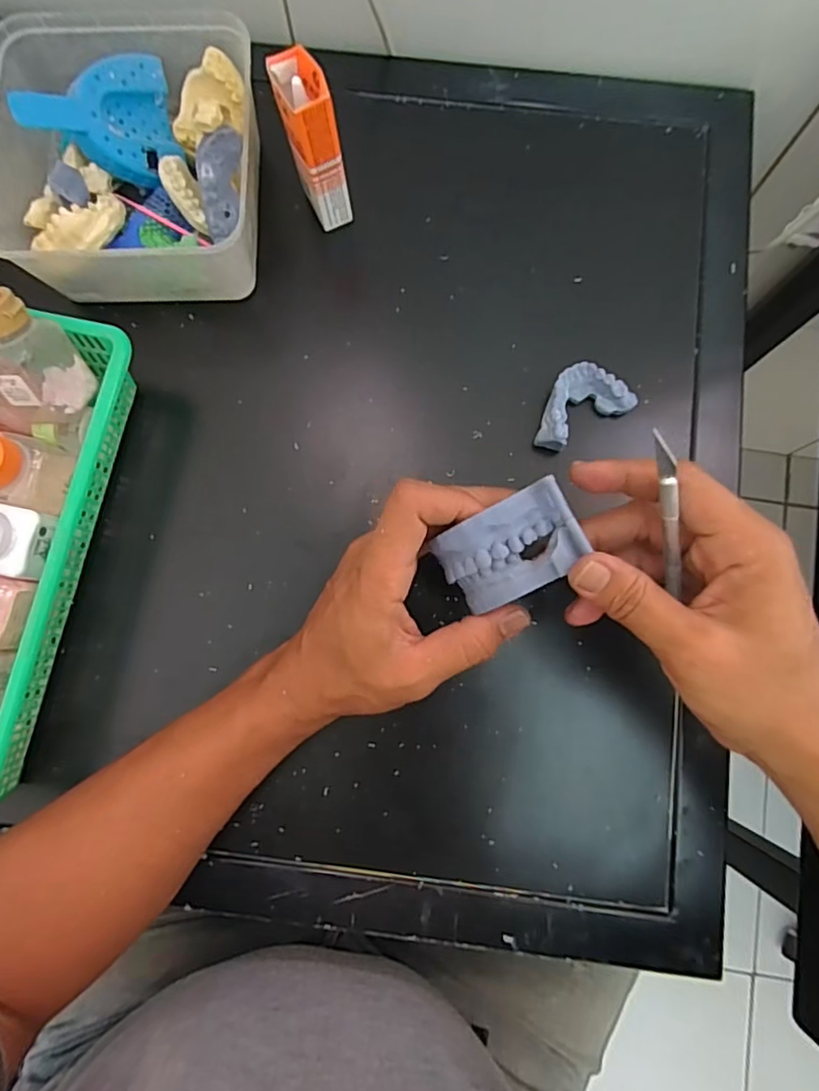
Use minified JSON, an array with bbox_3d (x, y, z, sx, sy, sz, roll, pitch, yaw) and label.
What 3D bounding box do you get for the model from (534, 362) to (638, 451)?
[{"bbox_3d":[0.109,-0.093,0.388,0.067,0.021,0.041,-31,82,-3],"label":"model"}]

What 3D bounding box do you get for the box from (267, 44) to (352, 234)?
[{"bbox_3d":[-0.060,-0.250,0.374,0.029,0.098,0.042,-17,81,-1],"label":"box"}]

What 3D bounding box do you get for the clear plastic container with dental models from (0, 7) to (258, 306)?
[{"bbox_3d":[-0.177,-0.253,0.387,0.162,0.079,0.169,0,82,2],"label":"clear plastic container with dental models"}]

